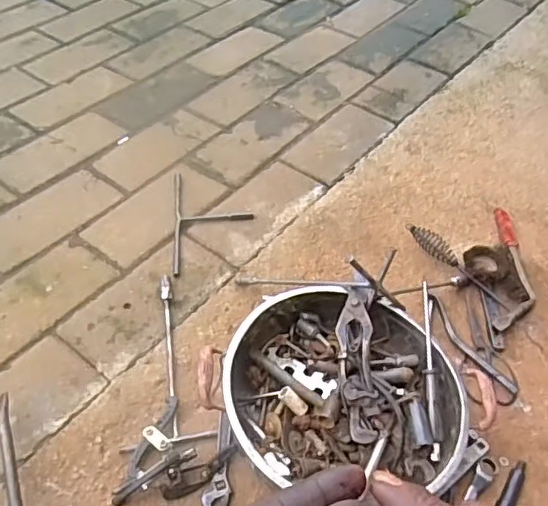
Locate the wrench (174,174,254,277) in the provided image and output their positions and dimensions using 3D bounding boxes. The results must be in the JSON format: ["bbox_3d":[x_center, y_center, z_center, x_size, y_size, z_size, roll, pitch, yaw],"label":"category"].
[{"bbox_3d":[-0.119,-0.068,1.090,0.151,0.009,0.280,-1,48,-8],"label":"wrench"}]

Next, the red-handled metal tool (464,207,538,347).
[{"bbox_3d":[0.415,0.025,1.035,0.130,0.044,0.341,6,48,-1],"label":"red-handled metal tool"}]

